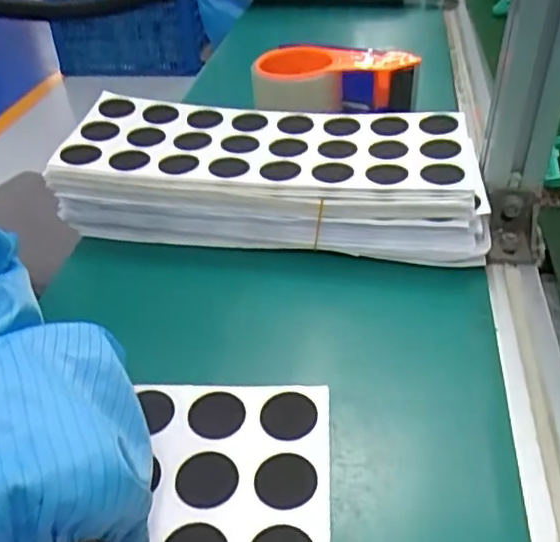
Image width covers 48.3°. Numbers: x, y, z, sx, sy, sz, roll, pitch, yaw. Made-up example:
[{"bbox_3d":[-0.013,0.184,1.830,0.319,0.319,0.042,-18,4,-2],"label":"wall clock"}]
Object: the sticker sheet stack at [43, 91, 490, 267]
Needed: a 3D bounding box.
[{"bbox_3d":[-0.004,-0.071,0.483,0.308,0.074,0.124,4,40,10],"label":"sticker sheet stack"}]

